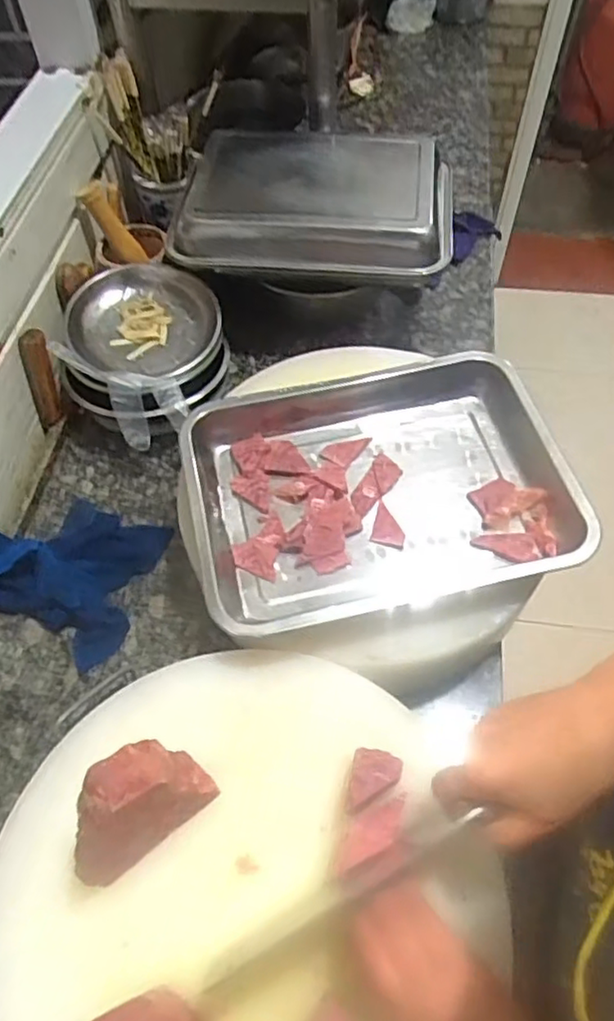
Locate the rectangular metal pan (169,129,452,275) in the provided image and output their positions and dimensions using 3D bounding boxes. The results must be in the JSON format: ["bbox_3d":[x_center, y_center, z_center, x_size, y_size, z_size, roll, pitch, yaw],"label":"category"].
[{"bbox_3d":[0.010,-0.400,0.821,0.339,0.073,0.220,2,58,3],"label":"rectangular metal pan"}]

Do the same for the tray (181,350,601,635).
[{"bbox_3d":[0.067,-0.024,0.627,0.350,0.051,0.295,-11,58,-5],"label":"tray"}]

